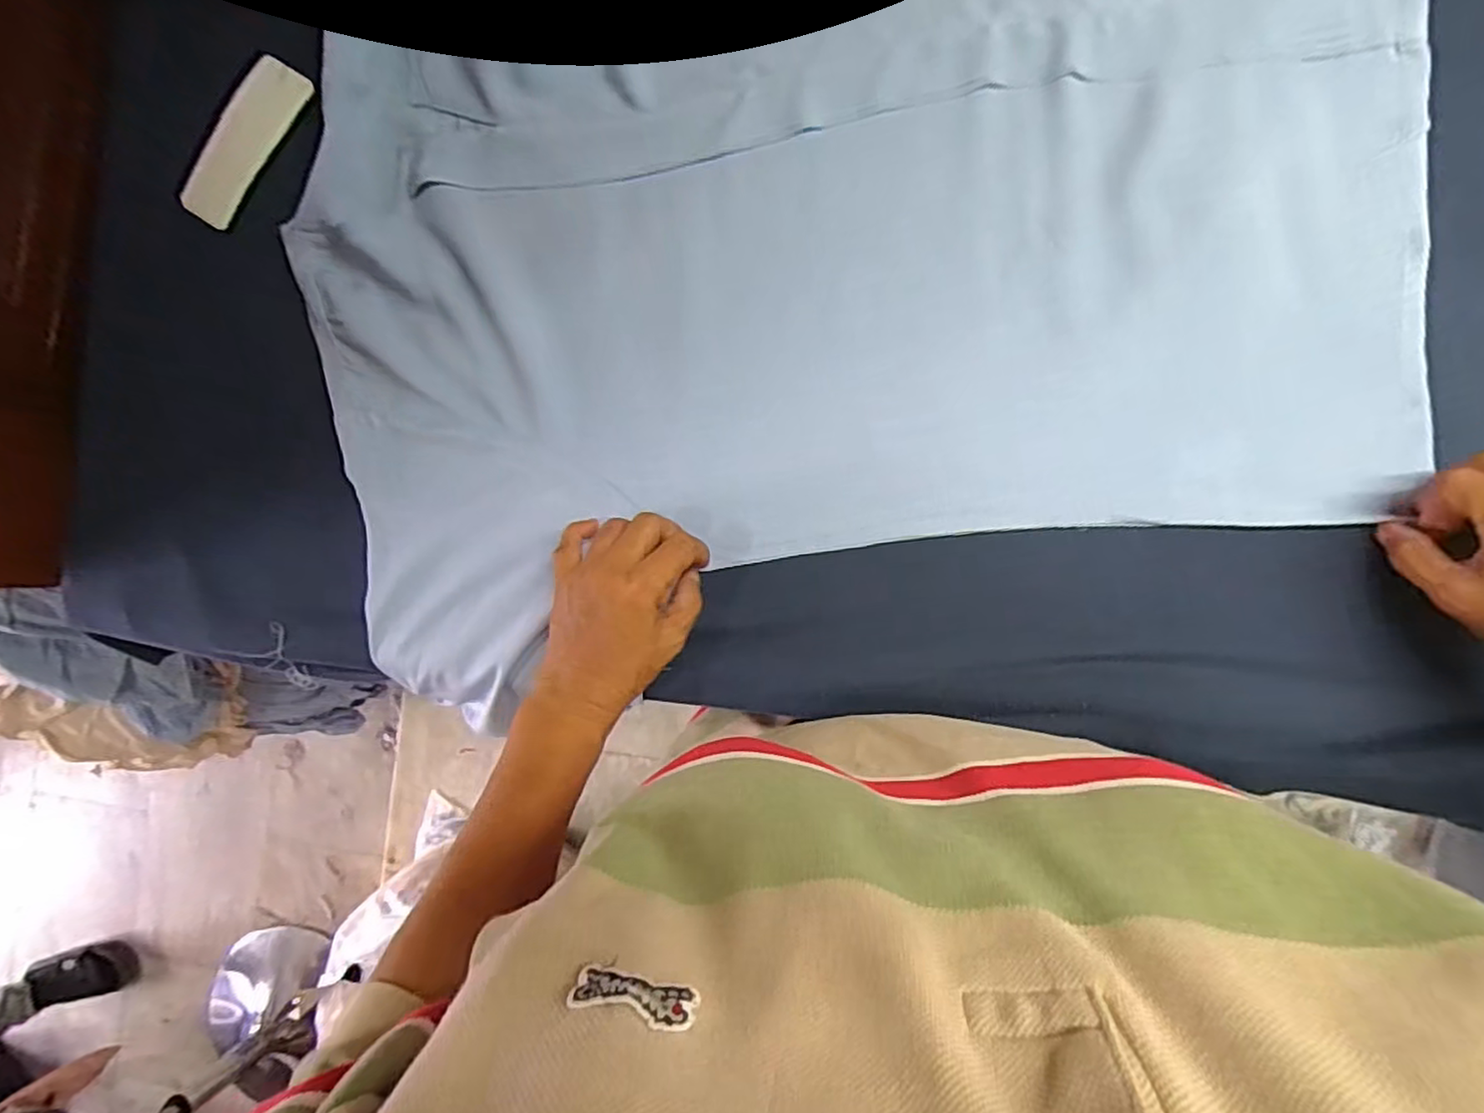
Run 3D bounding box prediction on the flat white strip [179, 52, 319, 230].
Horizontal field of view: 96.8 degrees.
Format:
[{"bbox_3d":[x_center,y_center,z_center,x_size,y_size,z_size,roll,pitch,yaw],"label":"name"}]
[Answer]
[{"bbox_3d":[-0.351,-0.292,0.463,0.041,0.008,0.124,28,87,-8],"label":"flat white strip"}]

